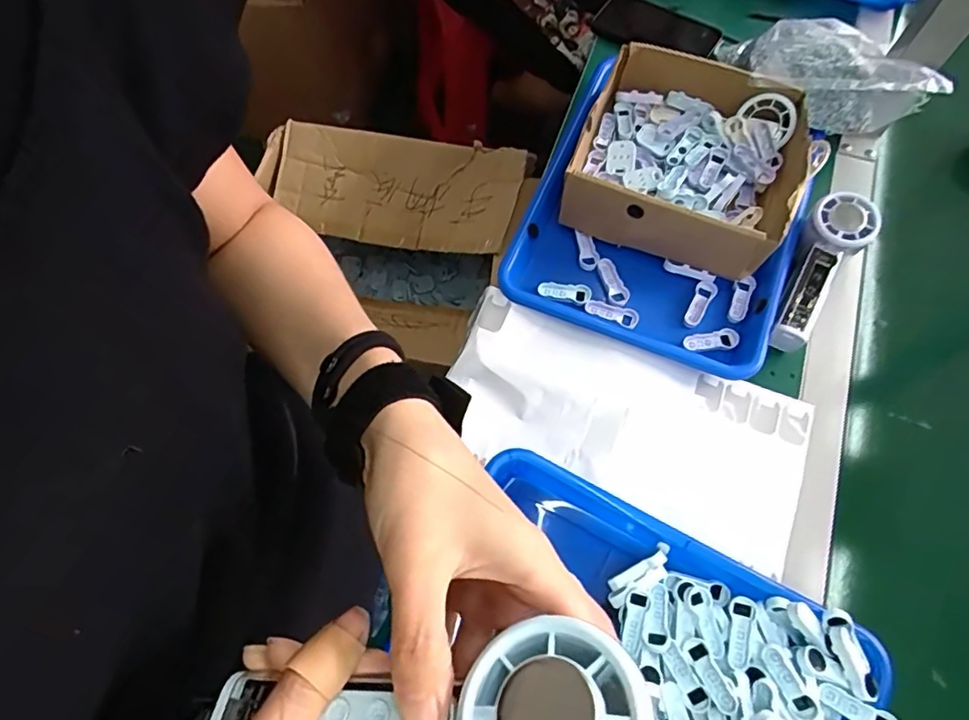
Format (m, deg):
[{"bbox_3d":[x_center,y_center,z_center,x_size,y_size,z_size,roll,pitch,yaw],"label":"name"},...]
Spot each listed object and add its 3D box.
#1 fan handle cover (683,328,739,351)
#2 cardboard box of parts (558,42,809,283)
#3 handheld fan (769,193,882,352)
[{"bbox_3d":[0.211,-0.018,0.533,0.051,0.012,0.018,-5,67,-2],"label":"fan handle cover"},{"bbox_3d":[0.203,-0.203,0.565,0.205,0.075,0.219,19,68,8],"label":"cardboard box of parts"},{"bbox_3d":[0.310,-0.081,0.526,0.053,0.032,0.154,27,82,11],"label":"handheld fan"}]

